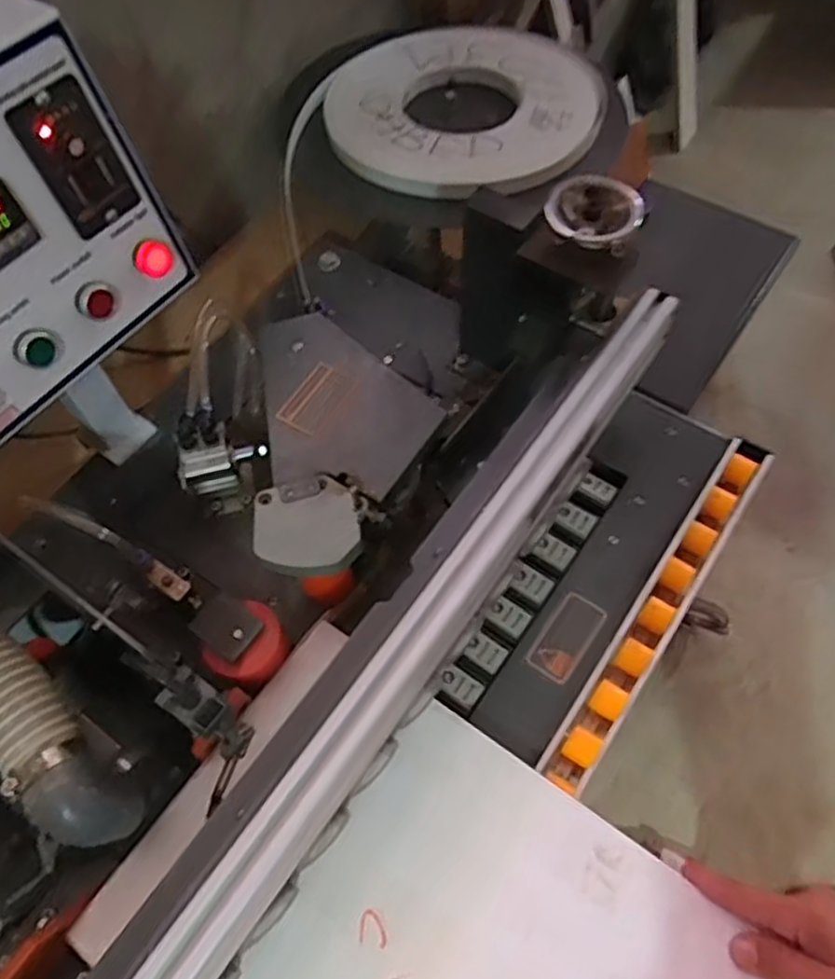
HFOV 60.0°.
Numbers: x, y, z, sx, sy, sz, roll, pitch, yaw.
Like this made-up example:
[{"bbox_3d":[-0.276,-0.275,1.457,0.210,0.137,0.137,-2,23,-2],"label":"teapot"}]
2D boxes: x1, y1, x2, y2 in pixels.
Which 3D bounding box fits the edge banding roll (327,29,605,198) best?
[{"bbox_3d":[0.079,-0.537,0.998,0.333,0.045,0.357,2,62,-3],"label":"edge banding roll"}]

